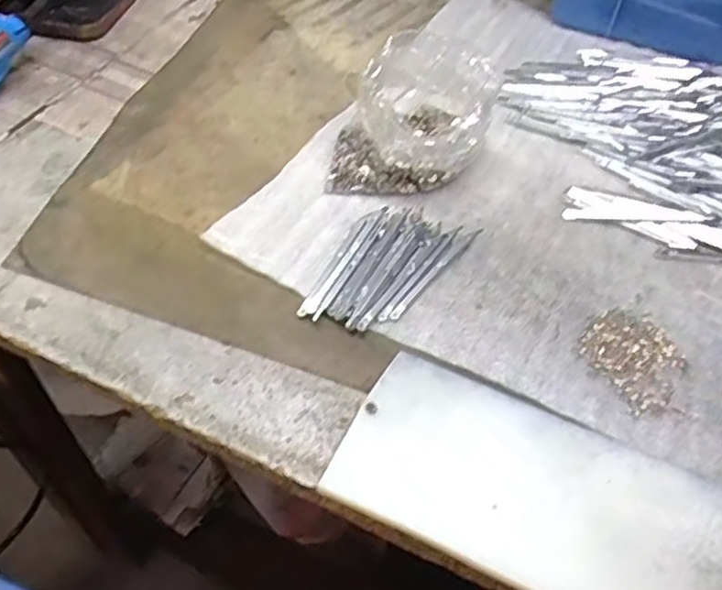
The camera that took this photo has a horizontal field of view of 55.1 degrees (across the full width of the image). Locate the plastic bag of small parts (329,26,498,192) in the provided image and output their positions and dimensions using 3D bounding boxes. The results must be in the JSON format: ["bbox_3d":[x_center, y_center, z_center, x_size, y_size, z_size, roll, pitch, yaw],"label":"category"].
[{"bbox_3d":[0.037,-0.123,0.481,0.103,0.080,0.090,11,53,5],"label":"plastic bag of small parts"}]

